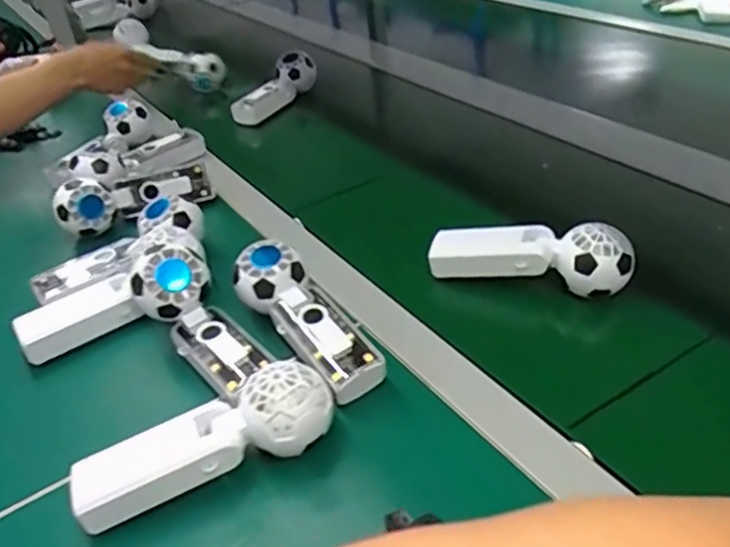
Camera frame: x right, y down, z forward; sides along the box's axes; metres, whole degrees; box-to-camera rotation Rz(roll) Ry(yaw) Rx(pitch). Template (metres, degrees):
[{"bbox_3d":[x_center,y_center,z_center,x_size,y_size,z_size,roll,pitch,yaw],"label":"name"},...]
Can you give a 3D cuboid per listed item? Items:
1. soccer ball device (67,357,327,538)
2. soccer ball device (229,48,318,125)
[{"bbox_3d":[-0.106,0.111,0.414,0.170,0.056,0.050,-16,37,-14],"label":"soccer ball device"},{"bbox_3d":[-0.143,-0.279,0.957,0.048,0.050,0.162,23,58,33],"label":"soccer ball device"}]

